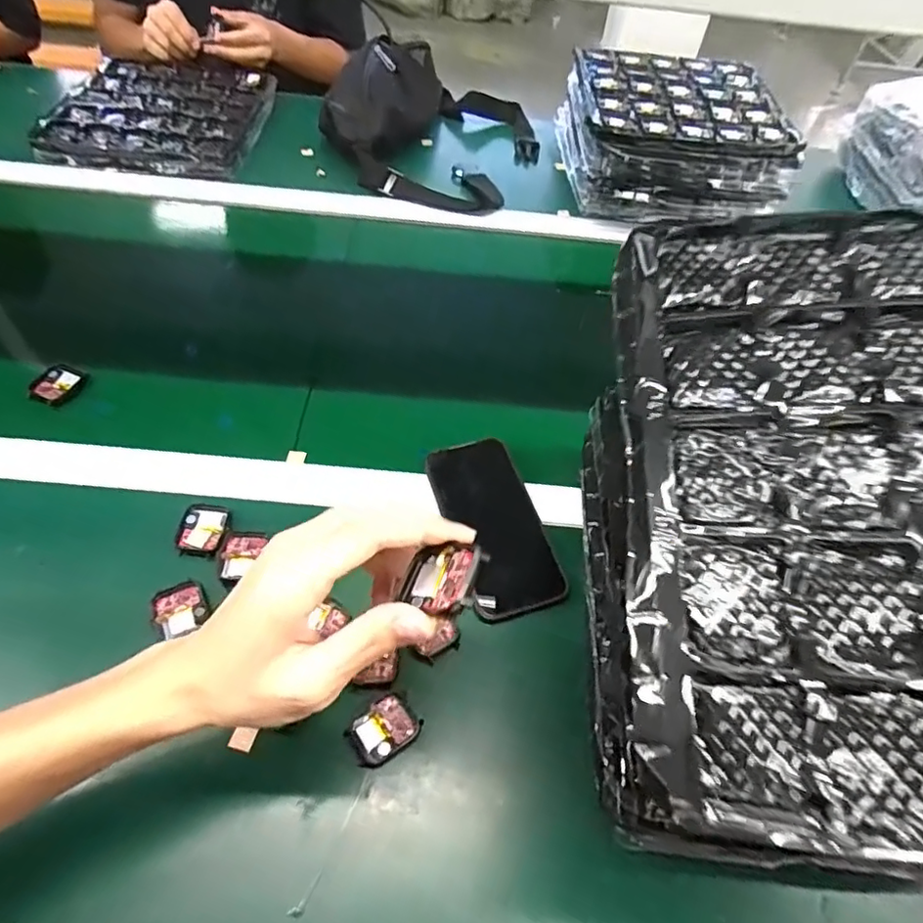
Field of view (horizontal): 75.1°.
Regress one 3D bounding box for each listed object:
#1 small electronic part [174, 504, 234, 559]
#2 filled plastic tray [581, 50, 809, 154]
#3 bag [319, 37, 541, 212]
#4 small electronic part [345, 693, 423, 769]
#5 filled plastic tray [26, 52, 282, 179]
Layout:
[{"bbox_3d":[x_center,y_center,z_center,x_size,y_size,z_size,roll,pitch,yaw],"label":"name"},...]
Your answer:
[{"bbox_3d":[-0.213,0.057,0.495,0.037,0.015,0.042,9,53,2],"label":"small electronic part"},{"bbox_3d":[0.294,-0.507,0.823,0.262,0.019,0.295,4,53,-2],"label":"filled plastic tray"},{"bbox_3d":[-0.037,-0.502,0.883,0.304,0.131,0.319,11,53,3],"label":"bag"},{"bbox_3d":[-0.054,0.187,0.416,0.045,0.007,0.035,-37,64,-27],"label":"small electronic part"},{"bbox_3d":[-0.427,-0.503,0.868,0.273,0.023,0.296,3,53,-3],"label":"filled plastic tray"}]

